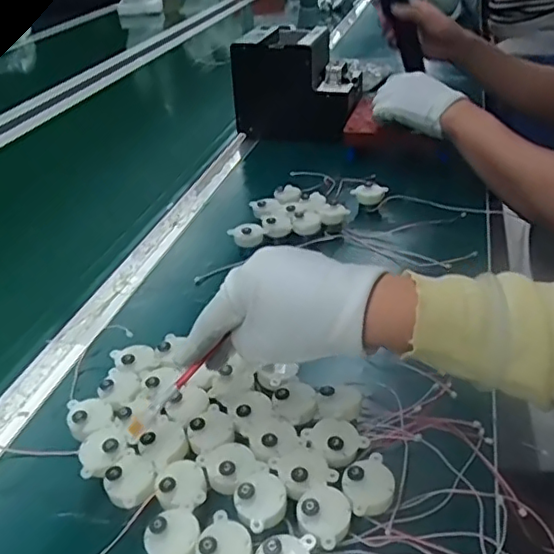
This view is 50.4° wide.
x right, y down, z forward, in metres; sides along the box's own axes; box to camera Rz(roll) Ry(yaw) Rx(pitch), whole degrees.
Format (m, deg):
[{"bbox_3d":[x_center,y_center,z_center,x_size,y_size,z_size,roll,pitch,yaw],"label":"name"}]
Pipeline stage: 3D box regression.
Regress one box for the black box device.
[{"bbox_3d":[0.041,-0.301,0.912,0.181,0.138,0.130,15,38,25],"label":"black box device"}]

